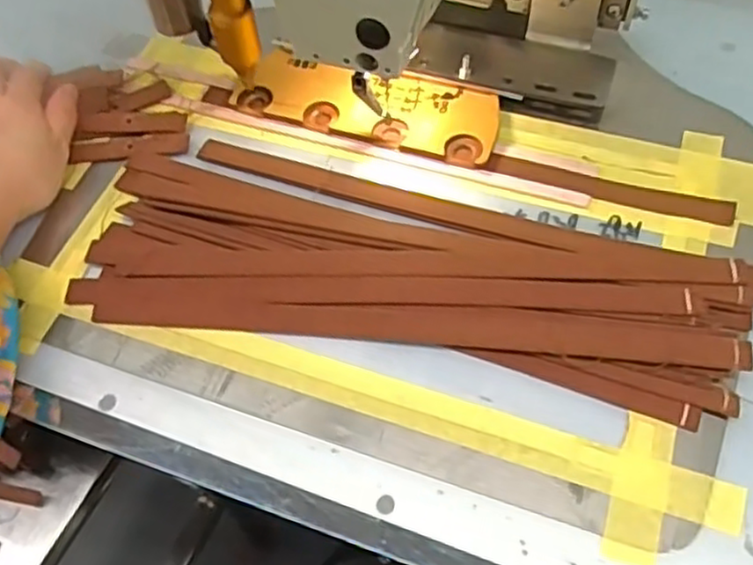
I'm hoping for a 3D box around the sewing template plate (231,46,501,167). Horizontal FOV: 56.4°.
[{"bbox_3d":[-0.004,-0.122,0.475,0.174,0.009,0.060,16,59,13],"label":"sewing template plate"}]

